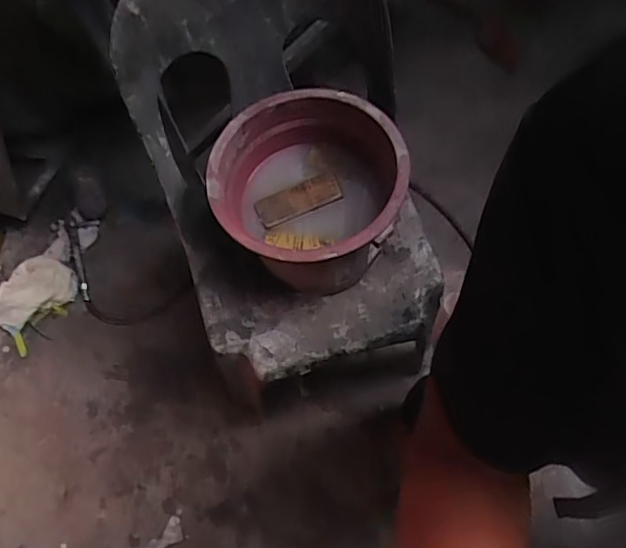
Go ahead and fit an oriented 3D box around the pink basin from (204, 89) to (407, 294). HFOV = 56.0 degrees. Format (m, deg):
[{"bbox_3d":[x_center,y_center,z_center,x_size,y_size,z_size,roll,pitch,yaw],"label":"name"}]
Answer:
[{"bbox_3d":[-0.008,-0.117,0.894,0.265,0.185,0.263,0,71,1],"label":"pink basin"}]

